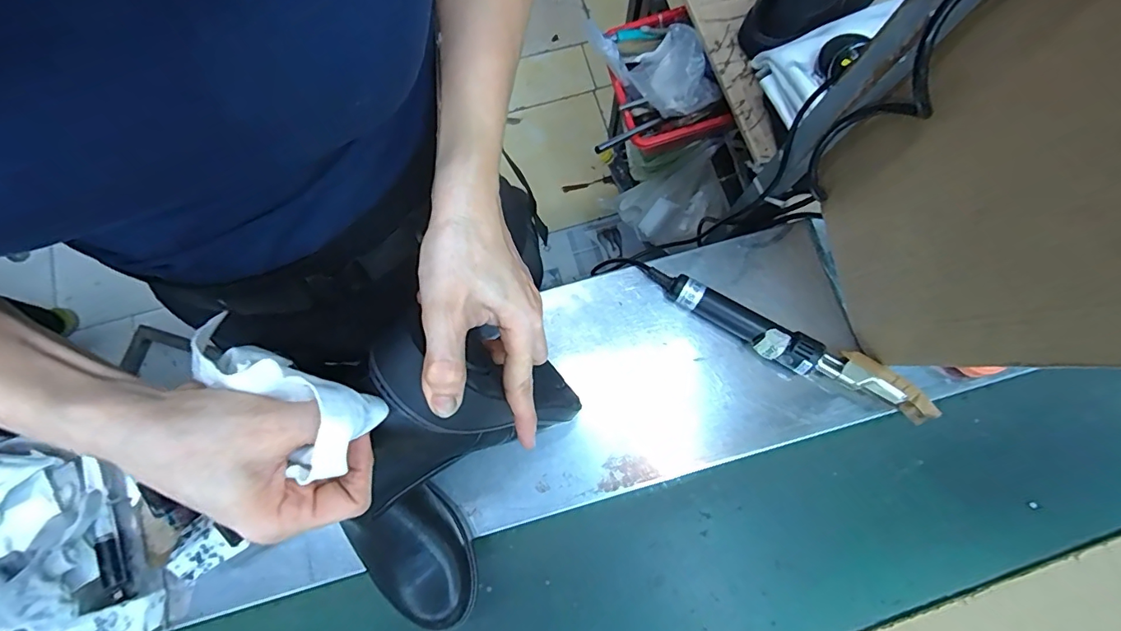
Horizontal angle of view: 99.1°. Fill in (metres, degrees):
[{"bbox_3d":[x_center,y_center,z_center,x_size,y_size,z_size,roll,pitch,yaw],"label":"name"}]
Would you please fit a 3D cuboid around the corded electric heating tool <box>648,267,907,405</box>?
[{"bbox_3d":[0.219,0.027,0.507,0.295,0.045,0.038,30,80,6],"label":"corded electric heating tool"}]

